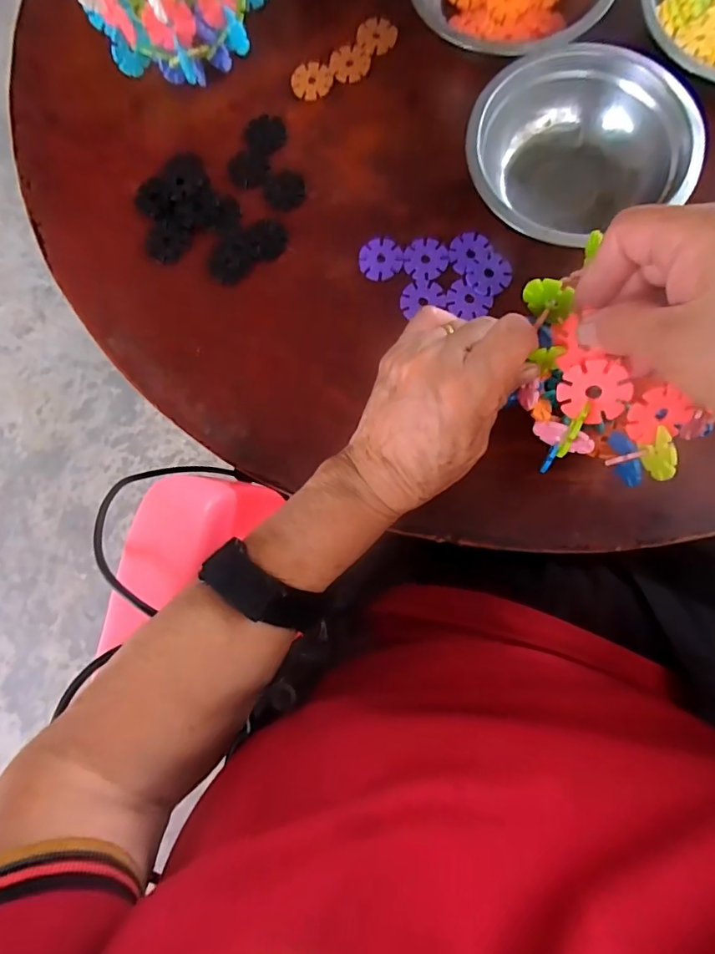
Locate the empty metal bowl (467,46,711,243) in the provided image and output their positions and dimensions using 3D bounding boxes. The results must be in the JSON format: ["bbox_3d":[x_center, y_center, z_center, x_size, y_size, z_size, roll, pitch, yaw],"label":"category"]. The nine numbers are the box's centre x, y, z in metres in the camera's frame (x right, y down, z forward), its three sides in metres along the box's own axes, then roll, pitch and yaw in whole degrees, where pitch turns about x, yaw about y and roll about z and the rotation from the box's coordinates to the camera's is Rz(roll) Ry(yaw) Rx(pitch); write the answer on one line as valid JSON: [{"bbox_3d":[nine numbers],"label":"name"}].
[{"bbox_3d":[0.147,-0.216,0.339,0.140,0.045,0.138,-22,80,-1],"label":"empty metal bowl"}]

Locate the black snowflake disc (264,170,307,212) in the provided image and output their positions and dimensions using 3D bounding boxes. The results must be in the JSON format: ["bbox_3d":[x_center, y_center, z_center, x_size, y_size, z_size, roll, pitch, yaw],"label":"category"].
[{"bbox_3d":[-0.055,-0.216,0.372,0.030,0.004,0.032,-1,81,3],"label":"black snowflake disc"}]

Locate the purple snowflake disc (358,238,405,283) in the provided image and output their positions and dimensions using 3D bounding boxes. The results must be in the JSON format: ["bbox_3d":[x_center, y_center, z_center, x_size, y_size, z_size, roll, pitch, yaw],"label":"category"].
[{"bbox_3d":[0.017,-0.157,0.354,0.031,0.004,0.032,-1,81,3],"label":"purple snowflake disc"}]

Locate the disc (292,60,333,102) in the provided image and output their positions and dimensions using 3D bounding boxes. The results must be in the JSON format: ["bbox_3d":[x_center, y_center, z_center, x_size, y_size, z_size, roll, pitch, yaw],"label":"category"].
[{"bbox_3d":[-0.035,-0.309,0.385,0.031,0.004,0.031,-1,81,3],"label":"disc"}]

